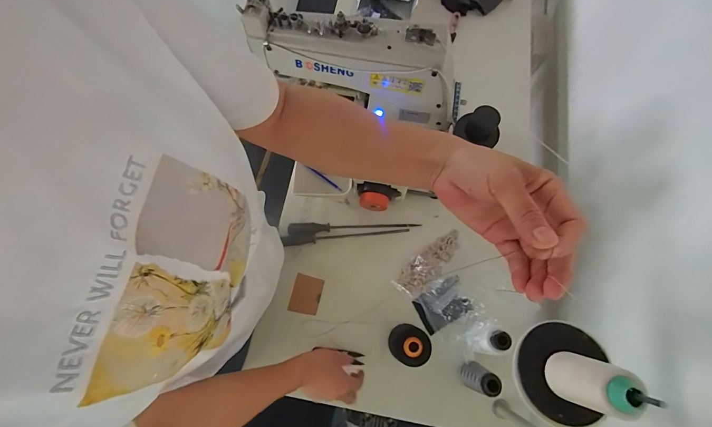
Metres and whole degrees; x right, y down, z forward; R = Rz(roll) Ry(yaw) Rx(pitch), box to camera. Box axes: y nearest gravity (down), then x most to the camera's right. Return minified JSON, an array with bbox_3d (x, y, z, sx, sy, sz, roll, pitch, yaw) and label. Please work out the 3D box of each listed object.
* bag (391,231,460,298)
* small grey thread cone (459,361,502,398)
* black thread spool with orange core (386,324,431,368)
[{"bbox_3d":[0.152,0.099,0.635,0.167,0.022,0.055,-39,78,-10],"label":"bag"},{"bbox_3d":[0.207,0.281,0.528,0.040,0.096,0.040,0,72,-1],"label":"small grey thread cone"},{"bbox_3d":[0.092,0.229,0.550,0.060,0.107,0.065,0,72,-1],"label":"black thread spool with orange core"}]

